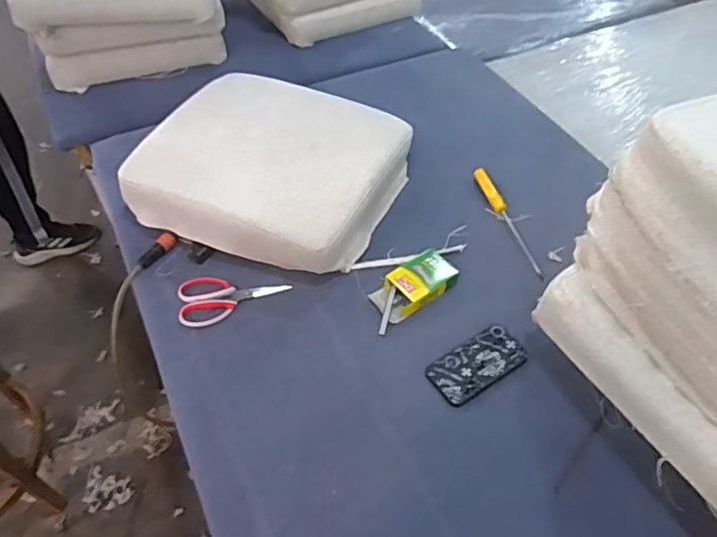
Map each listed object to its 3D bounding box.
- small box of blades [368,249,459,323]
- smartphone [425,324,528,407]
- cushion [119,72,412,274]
[{"bbox_3d":[0.099,0.024,1.001,0.161,0.031,0.085,-31,57,-26],"label":"small box of blades"},{"bbox_3d":[0.194,0.153,0.921,0.169,0.007,0.082,-28,56,-24],"label":"smartphone"},{"bbox_3d":[-0.174,-0.190,1.106,0.454,0.113,0.414,16,51,11],"label":"cushion"}]

